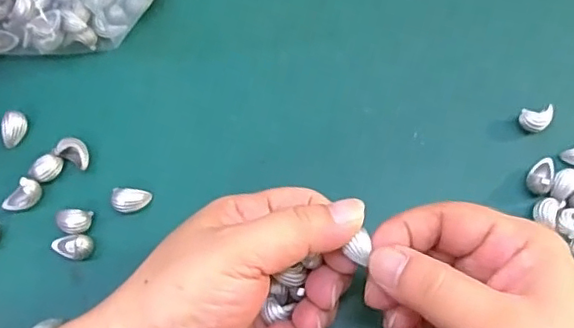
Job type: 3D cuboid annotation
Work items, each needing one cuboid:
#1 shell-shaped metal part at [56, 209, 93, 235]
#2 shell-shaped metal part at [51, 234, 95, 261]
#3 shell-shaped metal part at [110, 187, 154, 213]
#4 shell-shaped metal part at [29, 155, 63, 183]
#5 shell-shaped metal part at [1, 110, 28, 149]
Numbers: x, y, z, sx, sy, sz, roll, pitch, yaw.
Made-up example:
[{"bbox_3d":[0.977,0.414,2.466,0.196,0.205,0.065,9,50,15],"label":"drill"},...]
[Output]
[{"bbox_3d":[-0.110,0.030,0.296,0.017,0.009,0.013,3,71,2],"label":"shell-shaped metal part"},{"bbox_3d":[-0.108,0.042,0.291,0.019,0.012,0.012,8,71,4],"label":"shell-shaped metal part"},{"bbox_3d":[-0.081,0.019,0.301,0.018,0.011,0.012,1,71,1],"label":"shell-shaped metal part"},{"bbox_3d":[-0.127,0.002,0.304,0.011,0.012,0.016,35,75,12],"label":"shell-shaped metal part"},{"bbox_3d":[-0.149,-0.019,0.312,0.010,0.013,0.019,16,72,6],"label":"shell-shaped metal part"}]

